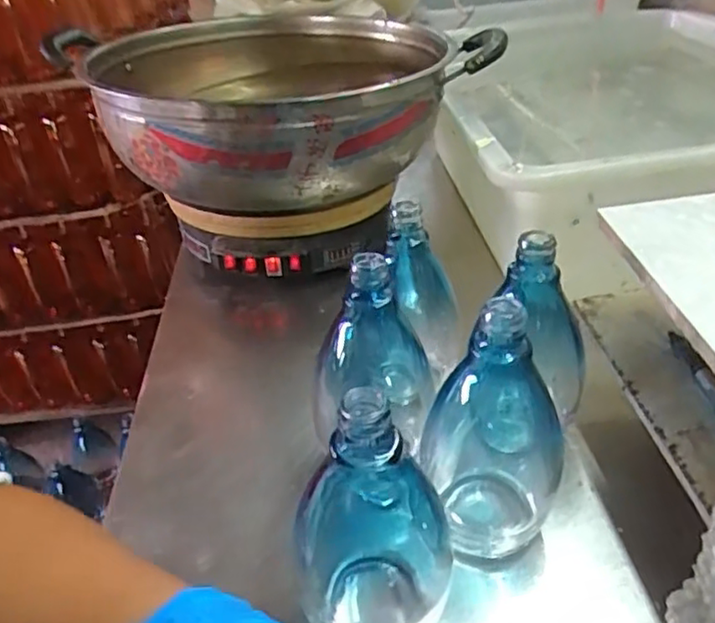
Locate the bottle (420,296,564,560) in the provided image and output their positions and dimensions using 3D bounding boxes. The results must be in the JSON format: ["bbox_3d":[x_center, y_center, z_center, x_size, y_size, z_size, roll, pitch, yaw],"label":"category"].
[{"bbox_3d":[0.075,0.061,0.356,0.071,0.150,0.079,12,38,24],"label":"bottle"}]

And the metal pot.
[{"bbox_3d":[-0.082,-0.217,0.665,0.342,0.103,0.389,-23,36,-19],"label":"metal pot"}]

